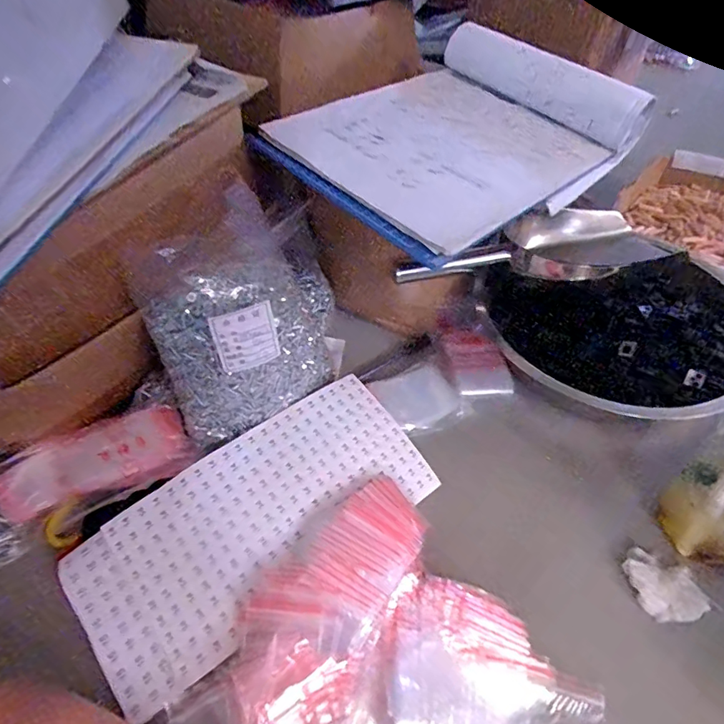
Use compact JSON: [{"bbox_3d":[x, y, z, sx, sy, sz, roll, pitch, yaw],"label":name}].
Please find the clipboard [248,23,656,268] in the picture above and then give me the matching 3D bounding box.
[{"bbox_3d":[0.087,-0.210,0.453,0.313,0.069,0.223,-34,58,-25],"label":"clipboard"}]

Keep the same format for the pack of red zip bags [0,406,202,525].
[{"bbox_3d":[-0.210,0.079,0.388,0.142,0.019,0.056,-17,88,-12],"label":"pack of red zip bags"}]

